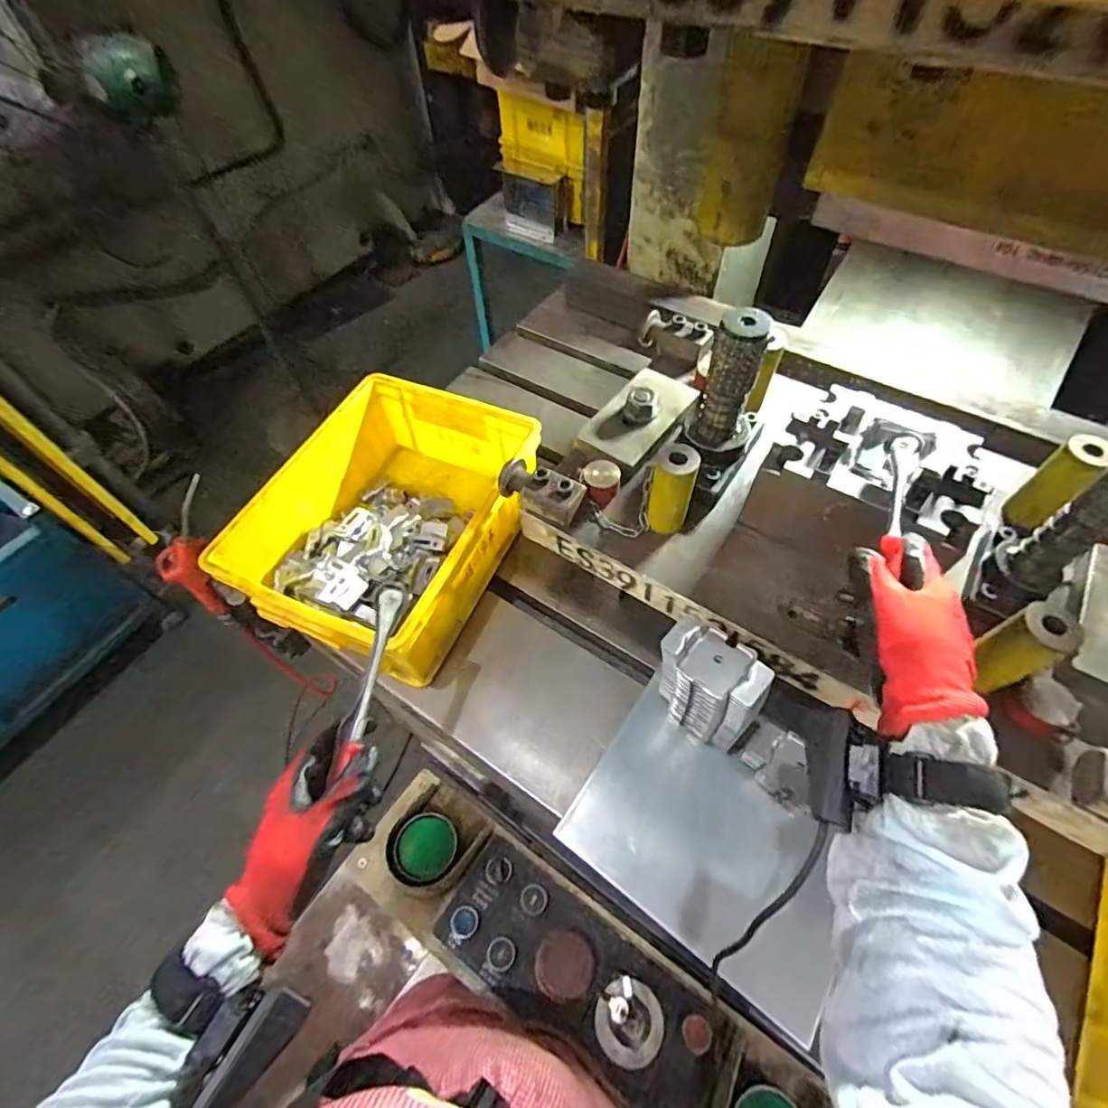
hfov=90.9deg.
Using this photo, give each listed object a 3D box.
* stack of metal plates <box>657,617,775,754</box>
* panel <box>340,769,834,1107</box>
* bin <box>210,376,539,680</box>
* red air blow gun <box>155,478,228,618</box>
[{"bbox_3d":[0.144,0.135,0.529,0.098,0.170,0.057,33,63,22],"label":"stack of metal plates"},{"bbox_3d":[0.015,0.438,0.569,0.531,0.071,0.135,29,62,20],"label":"panel"},{"bbox_3d":[-0.197,-0.039,0.682,0.260,0.132,0.345,20,59,15],"label":"bin"},{"bbox_3d":[-0.450,0.002,0.665,0.060,0.232,0.028,-20,54,-38],"label":"red air blow gun"}]

